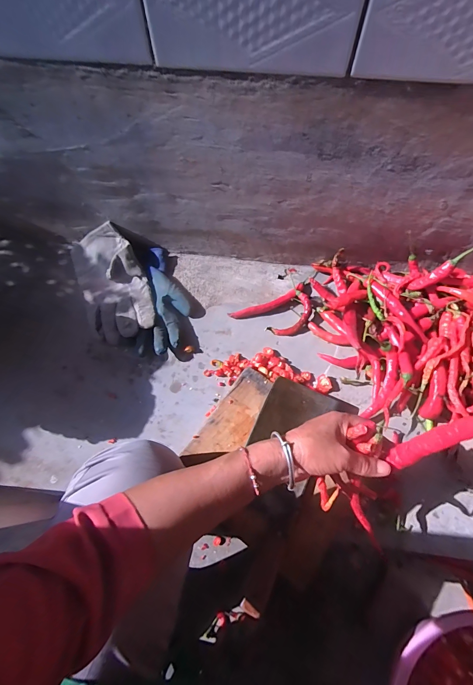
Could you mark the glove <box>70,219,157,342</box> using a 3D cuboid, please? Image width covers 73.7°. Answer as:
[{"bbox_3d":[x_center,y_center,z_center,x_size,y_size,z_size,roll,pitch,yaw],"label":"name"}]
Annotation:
[{"bbox_3d":[-0.233,-0.114,0.580,0.122,0.060,0.234,-26,68,-10],"label":"glove"}]

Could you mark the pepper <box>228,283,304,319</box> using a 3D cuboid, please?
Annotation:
[{"bbox_3d":[0.059,-0.072,0.574,0.146,0.017,0.022,-23,67,-9],"label":"pepper"}]

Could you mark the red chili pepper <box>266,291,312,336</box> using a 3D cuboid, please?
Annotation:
[{"bbox_3d":[0.101,-0.045,0.560,0.046,0.009,0.091,39,85,17],"label":"red chili pepper"}]

